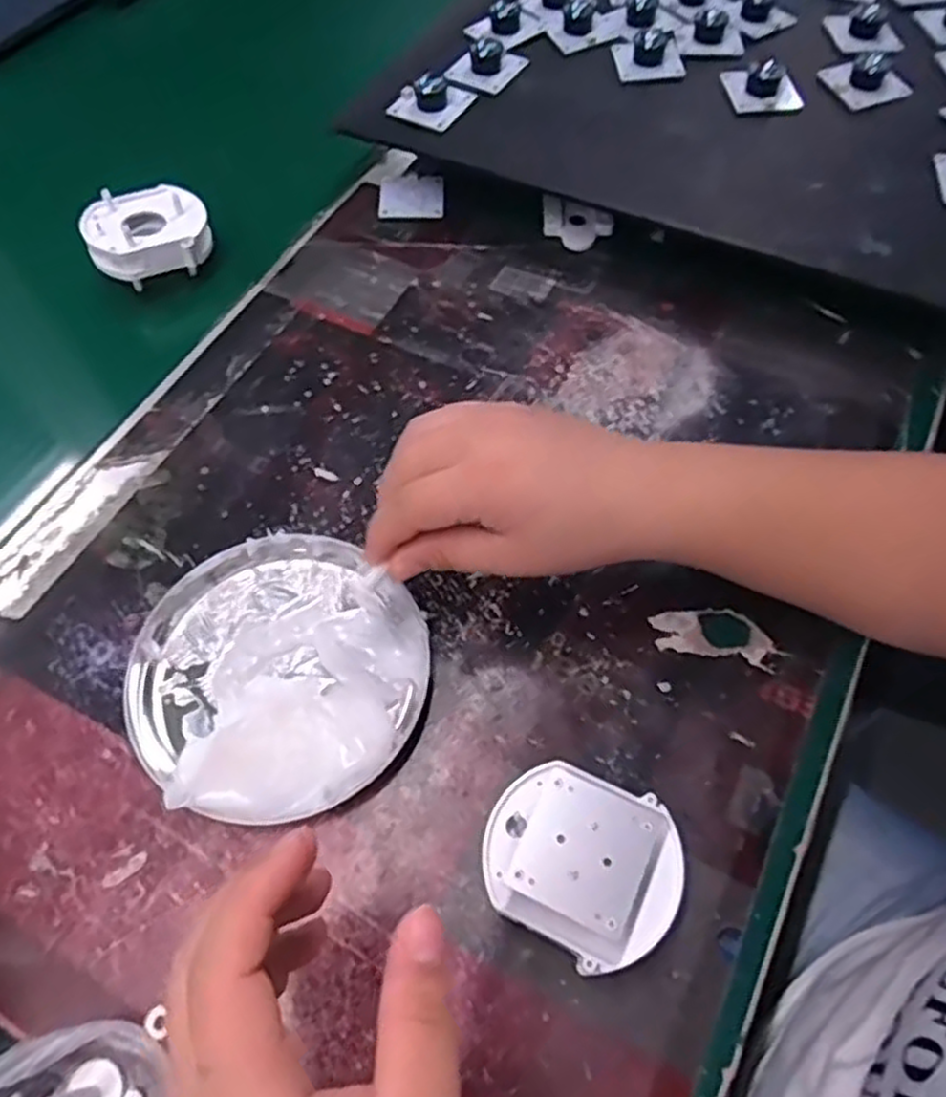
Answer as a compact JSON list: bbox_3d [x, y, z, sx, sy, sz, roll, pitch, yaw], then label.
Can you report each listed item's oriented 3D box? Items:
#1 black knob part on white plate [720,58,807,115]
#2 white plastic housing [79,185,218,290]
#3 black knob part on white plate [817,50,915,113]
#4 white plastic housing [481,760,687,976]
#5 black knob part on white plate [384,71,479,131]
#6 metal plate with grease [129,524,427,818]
[{"bbox_3d":[0.185,-0.294,0.478,0.046,0.018,0.031,3,61,2],"label":"black knob part on white plate"},{"bbox_3d":[-0.196,-0.189,0.460,0.069,0.033,0.054,-15,61,-7],"label":"white plastic housing"},{"bbox_3d":[0.253,-0.301,0.481,0.043,0.015,0.043,-15,61,-7],"label":"black knob part on white plate"},{"bbox_3d":[0.040,0.116,0.278,0.070,0.046,0.060,18,62,11],"label":"white plastic housing"},{"bbox_3d":[-0.026,-0.291,0.480,0.045,0.016,0.045,26,64,15],"label":"black knob part on white plate"},{"bbox_3d":[-0.086,0.049,0.328,0.128,0.031,0.125,0,60,1],"label":"metal plate with grease"}]

